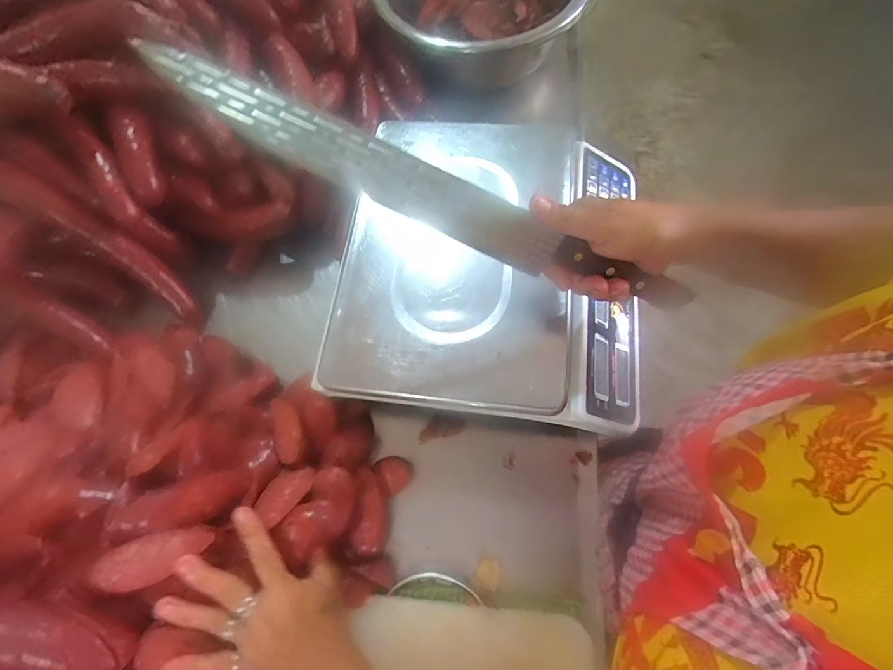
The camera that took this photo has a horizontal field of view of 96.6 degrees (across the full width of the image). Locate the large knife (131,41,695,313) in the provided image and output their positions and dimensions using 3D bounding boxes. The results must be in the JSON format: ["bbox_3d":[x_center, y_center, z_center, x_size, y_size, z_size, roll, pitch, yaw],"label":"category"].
[{"bbox_3d":[0.012,-0.090,0.287,0.393,0.038,0.024,20,71,-17],"label":"large knife"}]

